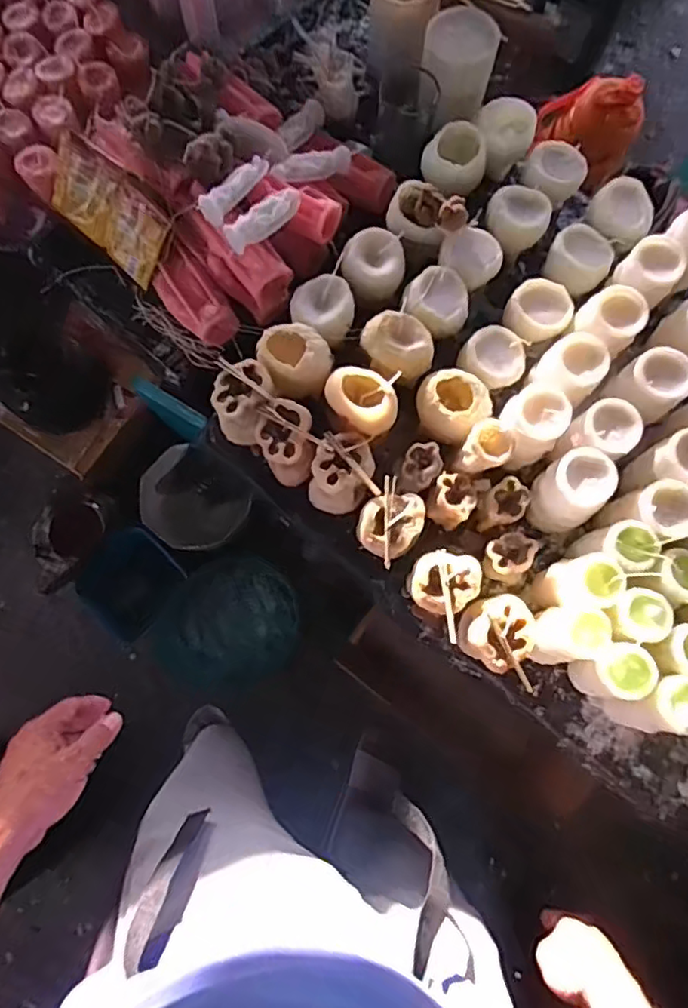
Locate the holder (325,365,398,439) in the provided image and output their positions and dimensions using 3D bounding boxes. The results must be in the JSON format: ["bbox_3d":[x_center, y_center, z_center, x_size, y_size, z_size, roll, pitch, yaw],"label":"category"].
[{"bbox_3d":[0.018,-0.108,0.642,0.059,0.051,0.074,-44,81,-9],"label":"holder"}]

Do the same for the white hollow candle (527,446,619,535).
[{"bbox_3d":[0.243,-0.014,0.645,0.079,0.089,0.066,-39,80,-8],"label":"white hollow candle"}]

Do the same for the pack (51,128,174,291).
[{"bbox_3d":[-0.286,-0.358,0.731,0.163,0.099,0.015,40,36,3],"label":"pack"}]

